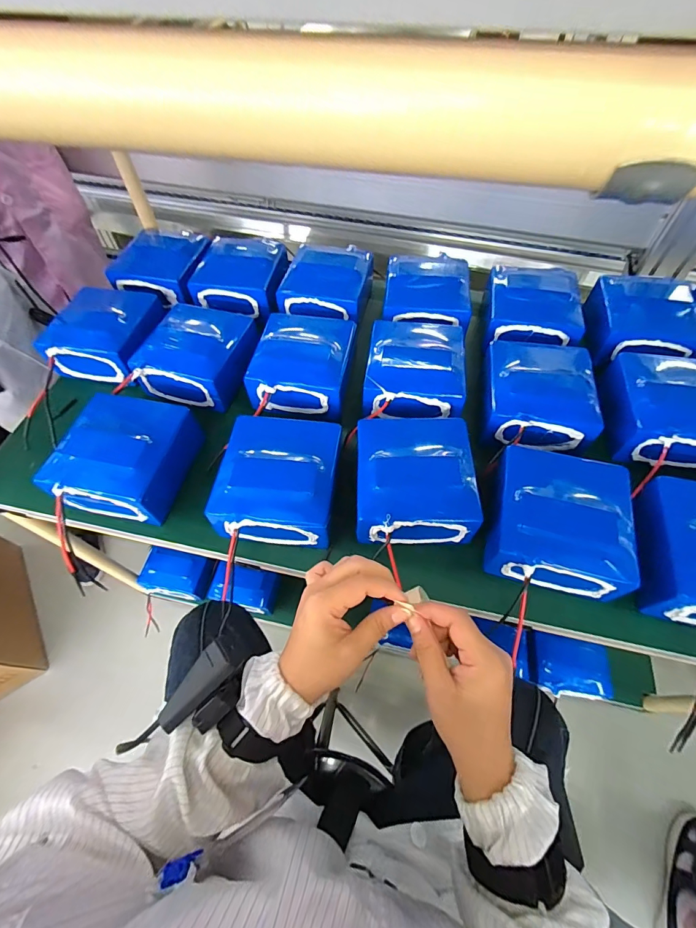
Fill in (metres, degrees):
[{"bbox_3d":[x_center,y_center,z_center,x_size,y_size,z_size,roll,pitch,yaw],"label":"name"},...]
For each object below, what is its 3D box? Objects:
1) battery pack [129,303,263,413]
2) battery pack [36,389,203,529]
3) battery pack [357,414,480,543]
[{"bbox_3d":[-0.229,-0.169,0.616,0.151,0.069,0.163,17,61,12],"label":"battery pack"},{"bbox_3d":[-0.296,-0.009,0.518,0.140,0.083,0.164,11,60,9],"label":"battery pack"},{"bbox_3d":[0.081,0.019,0.487,0.138,0.071,0.158,-1,59,1],"label":"battery pack"}]

